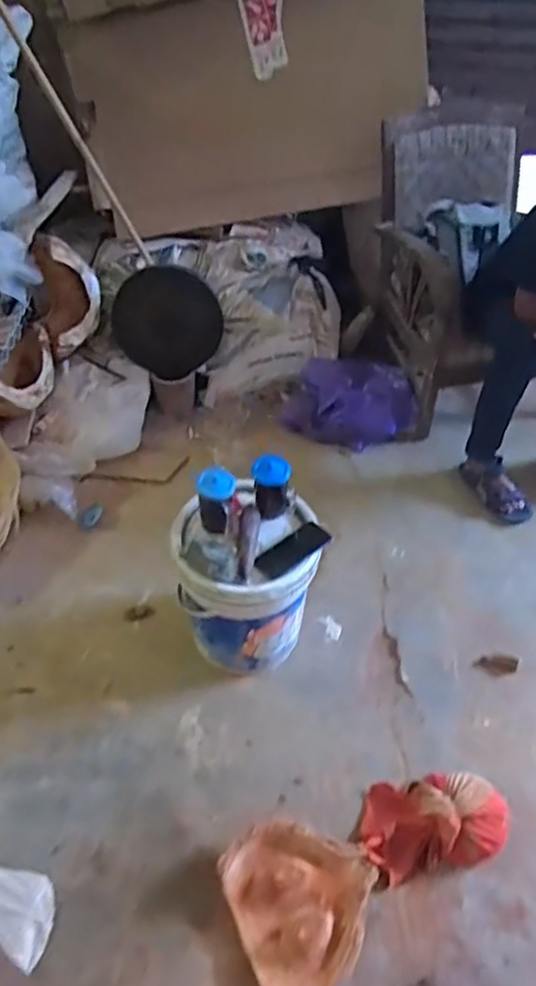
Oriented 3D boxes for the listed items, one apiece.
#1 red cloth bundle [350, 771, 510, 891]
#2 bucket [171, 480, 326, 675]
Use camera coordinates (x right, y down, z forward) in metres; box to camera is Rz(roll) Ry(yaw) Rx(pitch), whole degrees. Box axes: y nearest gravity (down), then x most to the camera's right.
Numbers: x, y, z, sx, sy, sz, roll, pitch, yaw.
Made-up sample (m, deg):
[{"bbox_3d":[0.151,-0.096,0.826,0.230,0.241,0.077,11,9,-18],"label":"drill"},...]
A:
[{"bbox_3d":[0.317,0.627,1.186,0.283,0.071,0.171,-11,48,-8],"label":"red cloth bundle"},{"bbox_3d":[-0.049,0.210,1.369,0.288,0.394,0.259,21,49,17],"label":"bucket"}]

